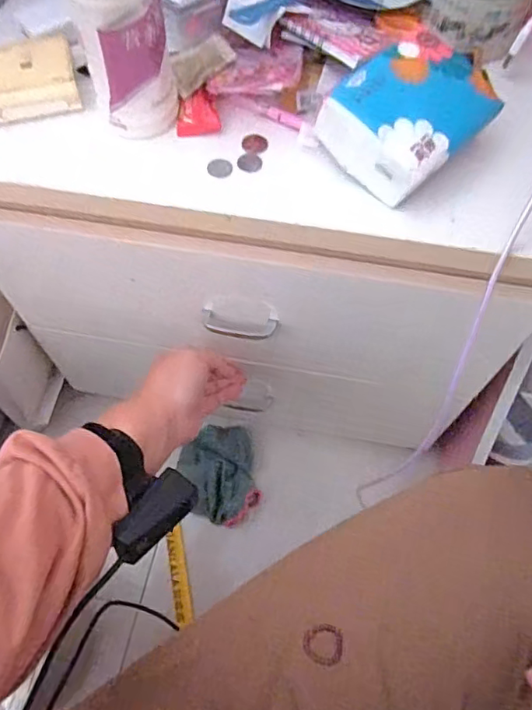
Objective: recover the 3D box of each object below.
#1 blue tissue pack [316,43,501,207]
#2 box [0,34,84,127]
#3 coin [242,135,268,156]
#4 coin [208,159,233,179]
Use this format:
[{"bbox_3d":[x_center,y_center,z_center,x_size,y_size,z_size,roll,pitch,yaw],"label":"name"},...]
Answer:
[{"bbox_3d":[0.102,-0.167,0.396,0.114,0.058,0.090,-41,70,-18],"label":"blue tissue pack"},{"bbox_3d":[-0.184,-0.215,0.437,0.069,0.024,0.073,-15,64,-7],"label":"box"},{"bbox_3d":[-0.008,-0.161,0.425,0.019,0.004,0.020,2,68,-4],"label":"coin"},{"bbox_3d":[-0.034,-0.139,0.412,0.018,0.004,0.018,0,63,0],"label":"coin"}]

